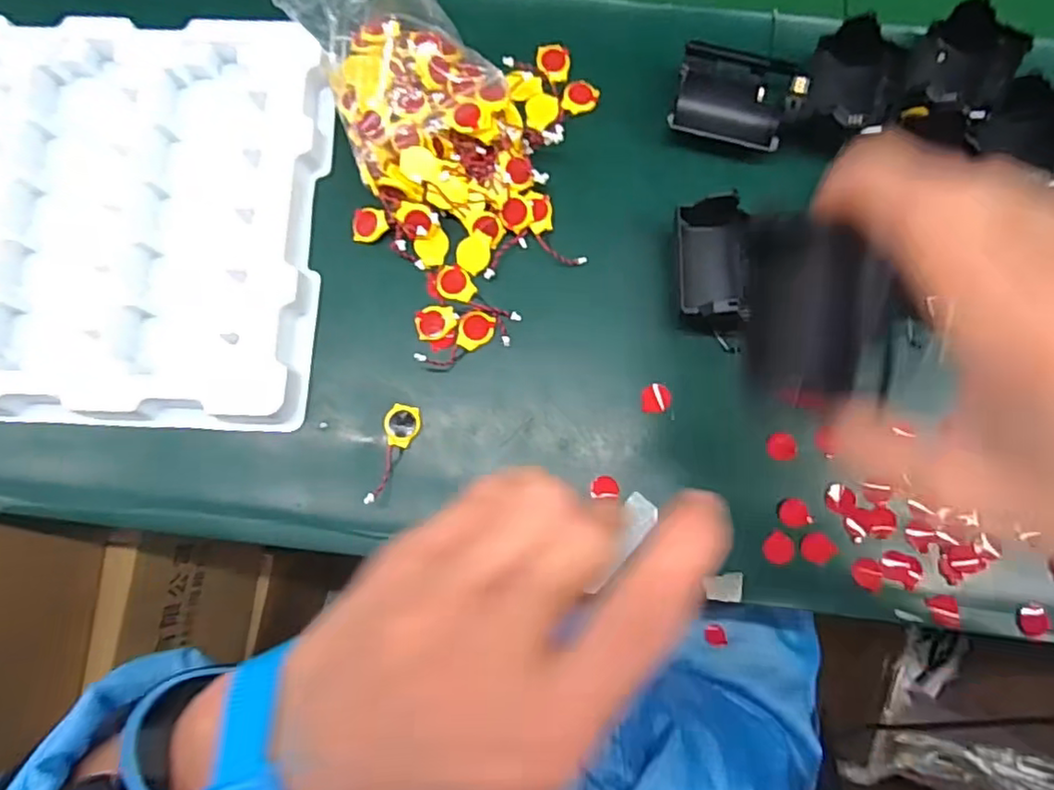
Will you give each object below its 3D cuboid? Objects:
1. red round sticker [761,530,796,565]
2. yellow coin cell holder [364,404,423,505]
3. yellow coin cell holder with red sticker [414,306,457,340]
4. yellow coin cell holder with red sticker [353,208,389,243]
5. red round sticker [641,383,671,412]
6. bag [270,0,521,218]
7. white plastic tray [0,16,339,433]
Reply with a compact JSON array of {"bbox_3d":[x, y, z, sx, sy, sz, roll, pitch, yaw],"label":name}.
[{"bbox_3d":[0.138,0.084,0.345,0.017,0.004,0.017,0,78,1],"label":"red round sticker"},{"bbox_3d":[-0.074,0.034,0.354,0.020,0.004,0.057,12,79,4],"label":"yellow coin cell holder"},{"bbox_3d":[-0.053,-0.042,0.367,0.023,0.004,0.019,-18,79,-3],"label":"yellow coin cell holder with red sticker"},{"bbox_3d":[-0.093,-0.101,0.374,0.022,0.004,0.020,0,93,7],"label":"yellow coin cell holder with red sticker"},{"bbox_3d":[0.074,0.001,0.359,0.016,0.004,0.016,0,78,1],"label":"red round sticker"},{"bbox_3d":[-0.079,-0.195,0.367,0.097,0.058,0.198,-33,96,-7],"label":"bag"},{"bbox_3d":[-0.332,-0.109,0.376,0.417,0.028,0.245,2,78,1],"label":"white plastic tray"}]

